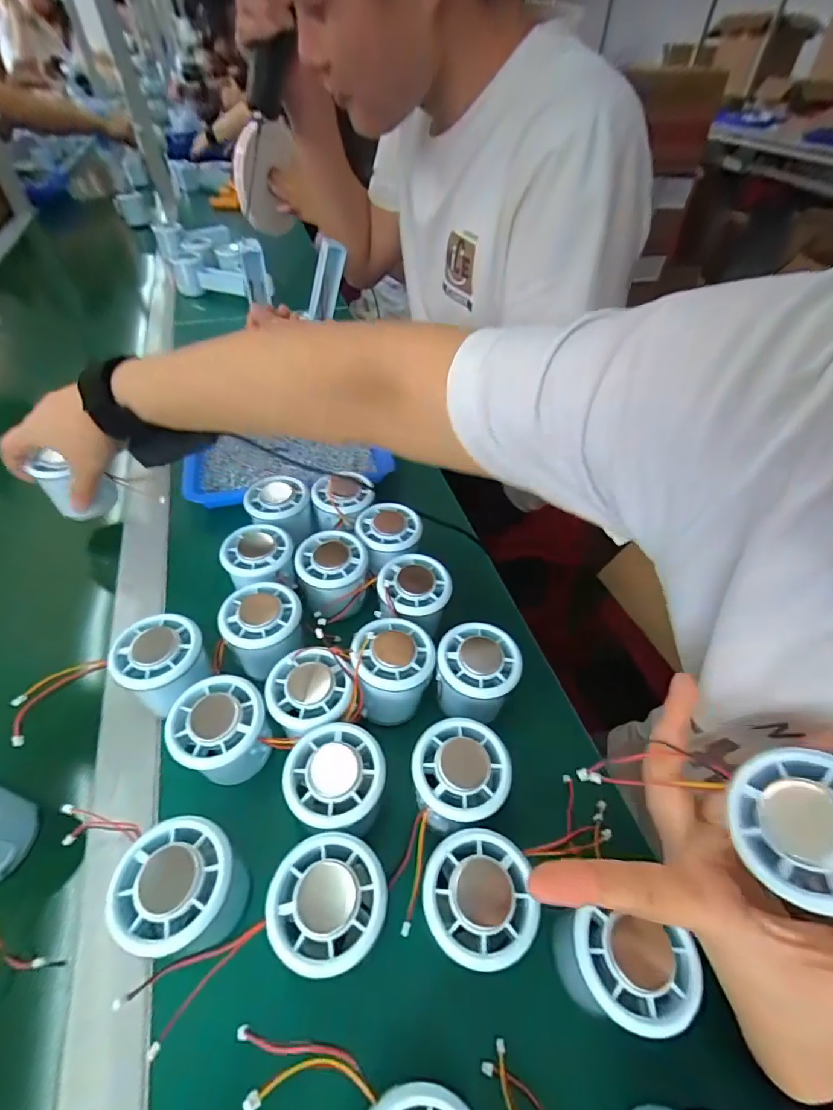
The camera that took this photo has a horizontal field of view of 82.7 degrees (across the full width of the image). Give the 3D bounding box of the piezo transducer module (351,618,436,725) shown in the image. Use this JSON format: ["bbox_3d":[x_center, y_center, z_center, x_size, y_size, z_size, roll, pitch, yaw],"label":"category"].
[{"bbox_3d":[-0.017,0.083,0.338,0.056,0.050,0.059,7,48,6],"label":"piezo transducer module"}]

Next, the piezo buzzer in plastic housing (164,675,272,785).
[{"bbox_3d":[-0.124,0.121,0.310,0.054,0.058,0.059,-26,53,-22],"label":"piezo buzzer in plastic housing"}]

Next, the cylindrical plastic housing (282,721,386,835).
[{"bbox_3d":[-0.048,0.143,0.293,0.055,0.057,0.055,1,48,-1],"label":"cylindrical plastic housing"}]

